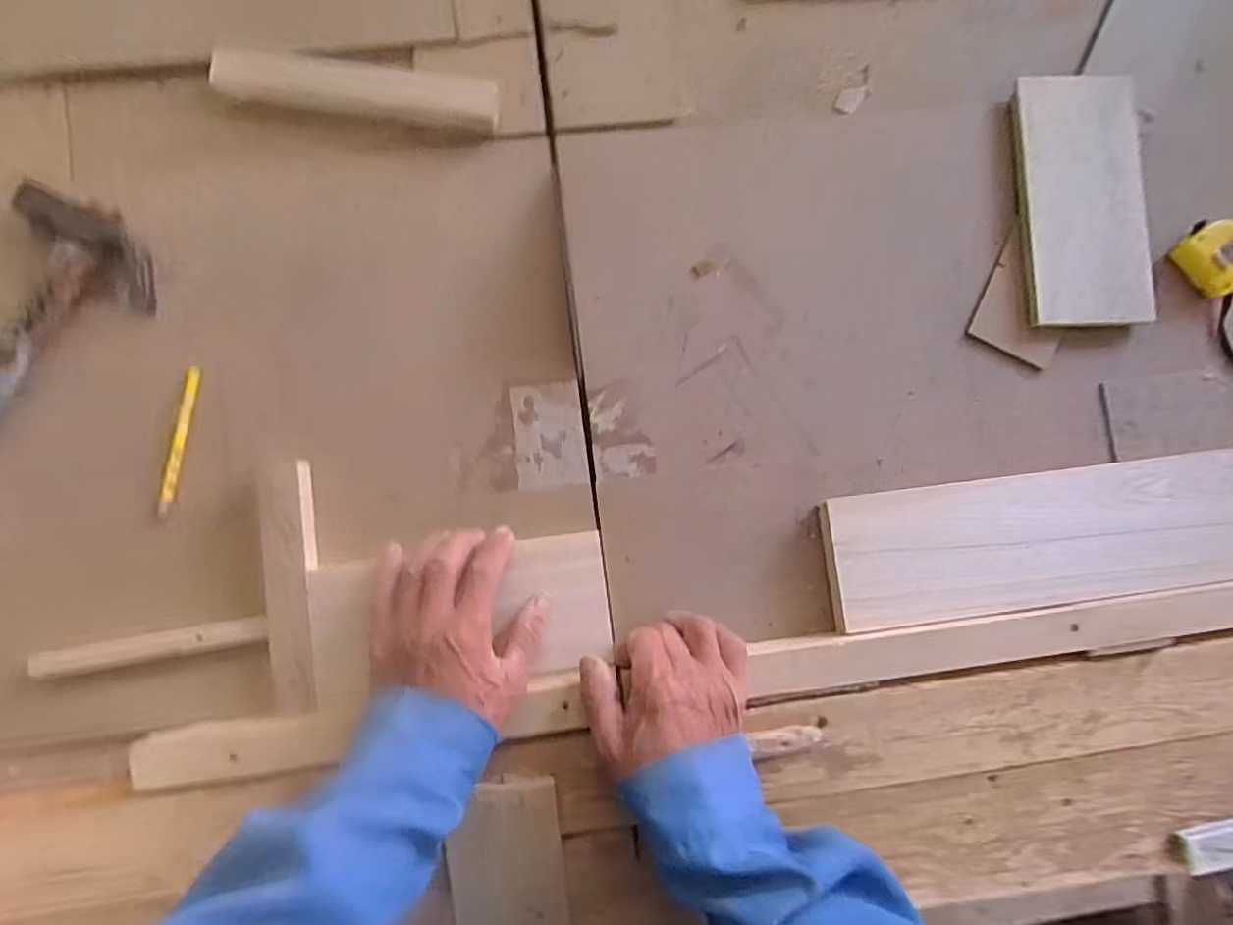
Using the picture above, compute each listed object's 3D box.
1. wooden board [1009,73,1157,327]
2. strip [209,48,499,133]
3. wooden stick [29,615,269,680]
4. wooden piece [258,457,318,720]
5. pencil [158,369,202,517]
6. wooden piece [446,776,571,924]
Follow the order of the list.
[{"bbox_3d":[0.367,-0.211,0.492,0.091,0.018,0.200,-1,89,13],"label":"wooden board"},{"bbox_3d":[-0.204,-0.300,0.497,0.216,0.013,0.044,5,85,-6],"label":"strip"},{"bbox_3d":[-0.340,0.135,0.458,0.167,0.015,0.019,-10,88,-3],"label":"wooden stick"},{"bbox_3d":[-0.243,0.091,0.470,0.032,0.031,0.182,-6,88,-3],"label":"wooden piece"},{"bbox_3d":[-0.337,-0.016,0.480,0.010,0.005,0.117,12,83,-27],"label":"pencil"},{"bbox_3d":[-0.077,0.295,0.445,0.079,0.012,0.129,-6,87,-3],"label":"wooden piece"}]

